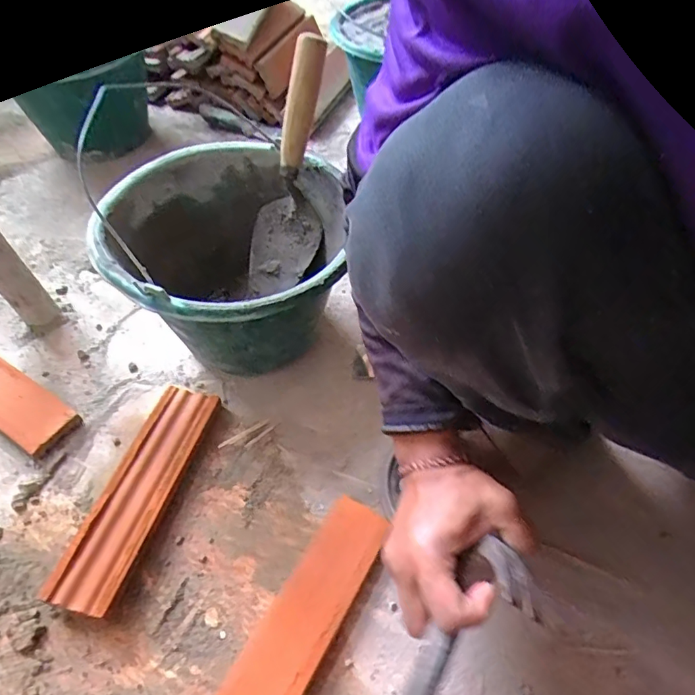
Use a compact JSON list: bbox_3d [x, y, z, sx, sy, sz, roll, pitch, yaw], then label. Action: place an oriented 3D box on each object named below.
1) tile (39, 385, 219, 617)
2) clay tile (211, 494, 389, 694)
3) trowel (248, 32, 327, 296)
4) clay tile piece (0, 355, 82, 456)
[{"bbox_3d":[-0.200,0.140,0.503,0.063,0.031,0.227,14,55,10],"label":"tile"},{"bbox_3d":[-0.042,0.233,0.432,0.064,0.029,0.227,27,58,18],"label":"clay tile"},{"bbox_3d":[-0.066,-0.193,0.571,0.076,0.271,0.051,16,29,11],"label":"trowel"},{"bbox_3d":[-0.394,0.046,0.568,0.220,0.018,0.061,27,58,18],"label":"clay tile piece"}]

